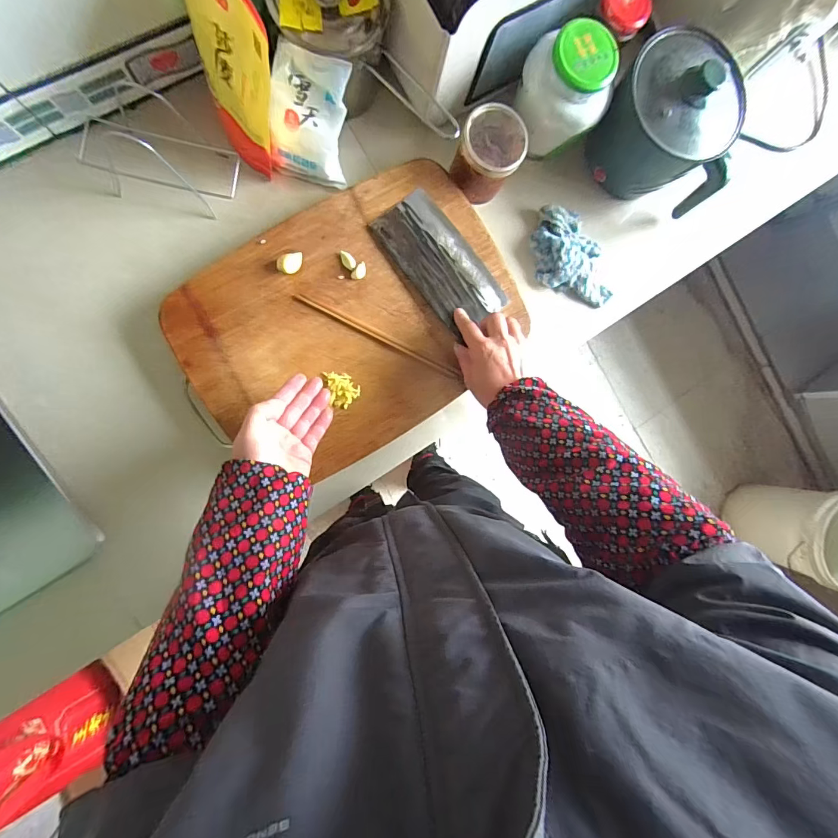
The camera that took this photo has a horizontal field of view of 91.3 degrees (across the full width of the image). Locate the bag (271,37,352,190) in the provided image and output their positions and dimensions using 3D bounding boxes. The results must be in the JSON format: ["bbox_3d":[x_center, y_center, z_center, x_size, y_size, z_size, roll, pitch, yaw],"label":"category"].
[{"bbox_3d":[-0.137,-0.369,0.509,0.089,0.031,0.135,14,130,-5],"label":"bag"}]

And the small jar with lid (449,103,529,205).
[{"bbox_3d":[0.089,-0.352,0.558,0.083,0.096,0.088,0,91,-10],"label":"small jar with lid"}]

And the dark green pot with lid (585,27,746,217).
[{"bbox_3d":[0.346,-0.414,0.577,0.186,0.132,0.150,17,88,-10],"label":"dark green pot with lid"}]

